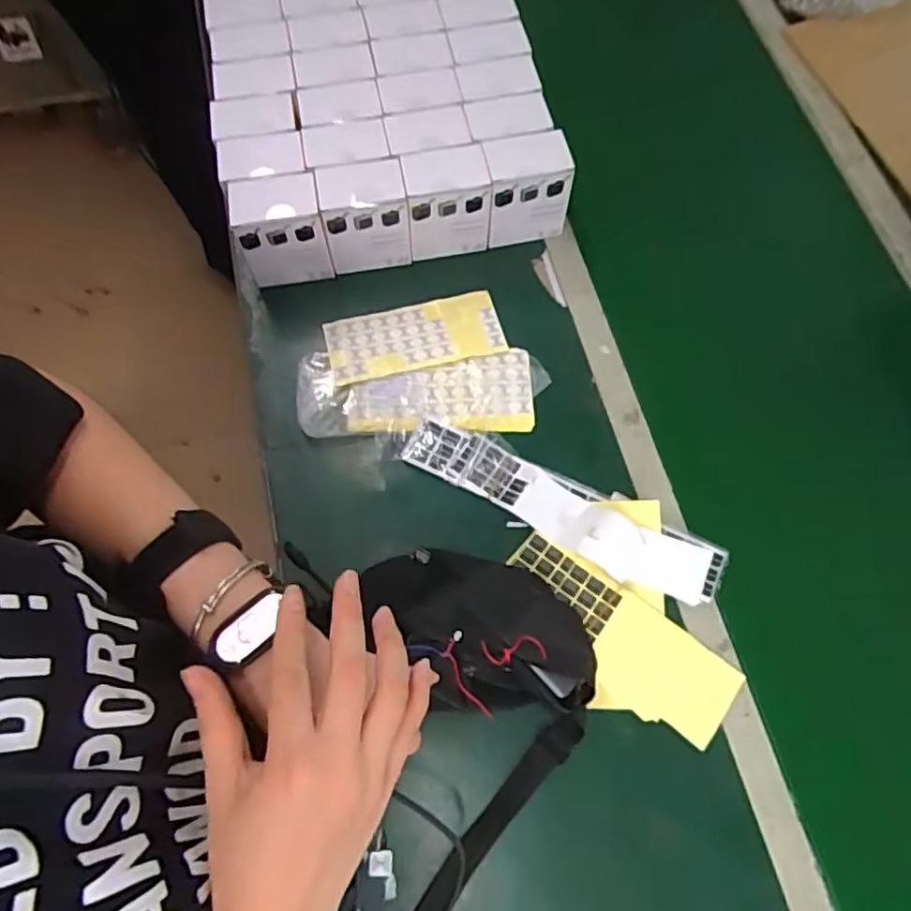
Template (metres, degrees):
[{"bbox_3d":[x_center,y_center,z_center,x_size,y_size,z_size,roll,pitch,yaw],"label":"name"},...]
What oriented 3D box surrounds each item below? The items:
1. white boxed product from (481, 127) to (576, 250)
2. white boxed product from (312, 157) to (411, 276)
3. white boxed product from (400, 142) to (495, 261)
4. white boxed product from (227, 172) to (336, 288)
[{"bbox_3d":[0.088,-0.341,0.826,0.103,0.127,0.071,-9,69,-4],"label":"white boxed product"},{"bbox_3d":[-0.113,-0.297,0.800,0.103,0.119,0.071,-8,69,-4],"label":"white boxed product"},{"bbox_3d":[-0.013,-0.319,0.815,0.102,0.124,0.073,-9,69,-4],"label":"white boxed product"},{"bbox_3d":[-0.213,-0.277,0.787,0.101,0.123,0.074,-10,69,-5],"label":"white boxed product"}]

